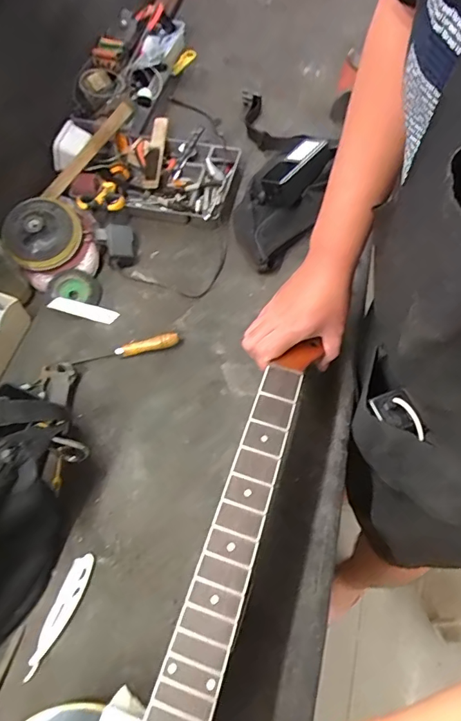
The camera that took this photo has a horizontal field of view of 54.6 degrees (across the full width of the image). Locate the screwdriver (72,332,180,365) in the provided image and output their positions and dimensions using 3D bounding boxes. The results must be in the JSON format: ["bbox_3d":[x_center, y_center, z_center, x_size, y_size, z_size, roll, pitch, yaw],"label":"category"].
[{"bbox_3d":[-0.152,-0.015,0.657,0.154,0.021,0.016,-13,63,-3],"label":"screwdriver"}]

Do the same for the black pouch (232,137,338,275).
[{"bbox_3d":[0.084,-0.280,0.752,0.136,0.061,0.279,20,66,13],"label":"black pouch"}]

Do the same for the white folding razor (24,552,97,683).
[{"bbox_3d":[-0.193,0.289,0.510,0.028,0.006,0.130,16,66,11],"label":"white folding razor"}]

